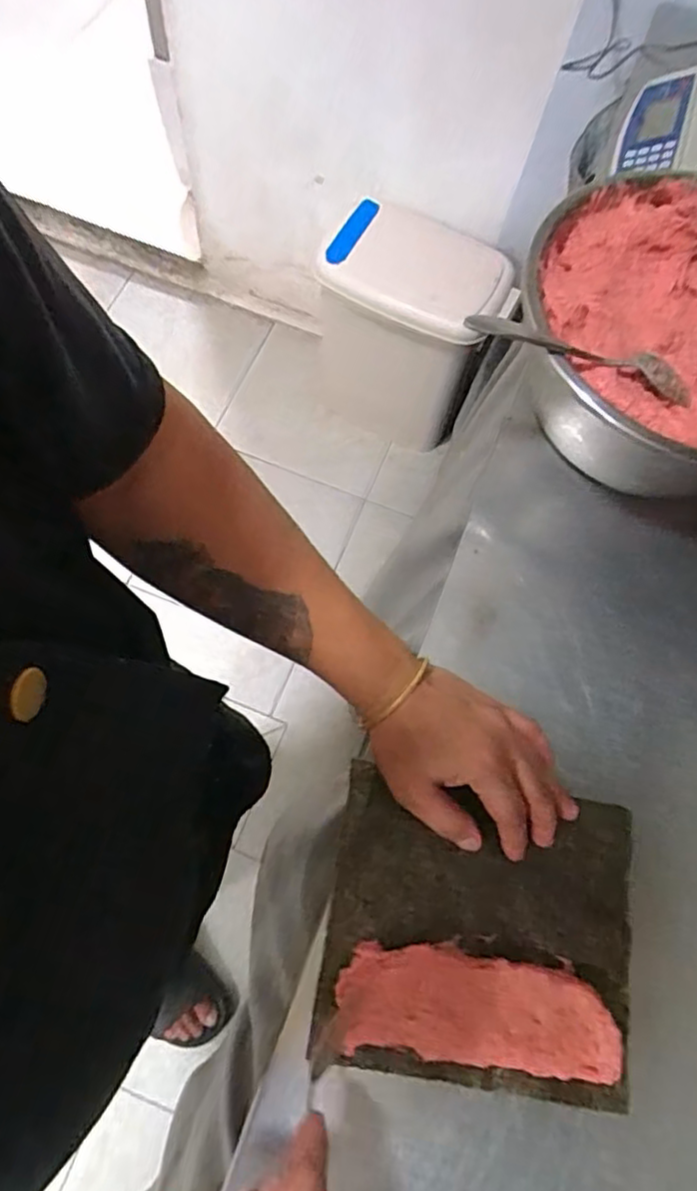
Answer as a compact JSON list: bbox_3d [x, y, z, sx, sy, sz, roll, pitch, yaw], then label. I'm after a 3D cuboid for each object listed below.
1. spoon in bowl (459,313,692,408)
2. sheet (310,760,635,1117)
[{"bbox_3d":[0.174,-0.176,0.465,0.188,0.023,0.030,10,65,-15],"label":"spoon in bowl"},{"bbox_3d":[0.088,0.220,0.425,0.199,0.026,0.176,9,66,3],"label":"sheet"}]

